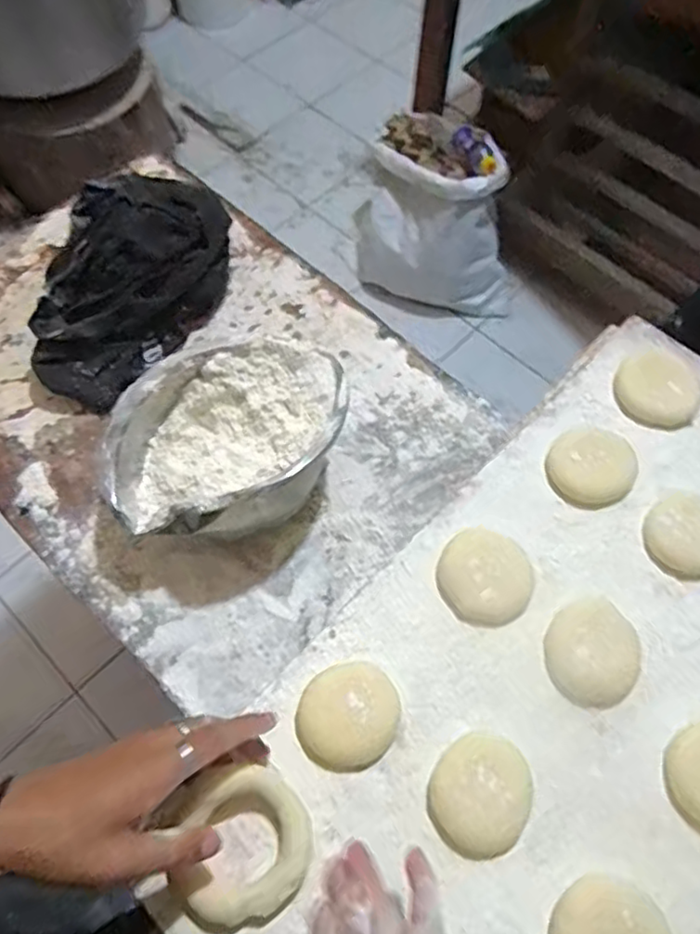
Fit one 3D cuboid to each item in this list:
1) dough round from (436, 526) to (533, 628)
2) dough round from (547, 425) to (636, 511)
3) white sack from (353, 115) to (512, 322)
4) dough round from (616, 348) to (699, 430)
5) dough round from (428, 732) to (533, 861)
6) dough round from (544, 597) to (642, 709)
[{"bbox_3d":[0.096,0.078,0.474,0.062,0.016,0.066,0,64,0],"label":"dough round"},{"bbox_3d":[0.186,0.000,0.517,0.063,0.019,0.062,0,64,0],"label":"dough round"},{"bbox_3d":[0.191,-0.613,1.603,0.301,0.377,0.417,-11,64,-6],"label":"white sack"},{"bbox_3d":[0.254,-0.064,0.551,0.063,0.018,0.065,0,64,0],"label":"dough round"},{"bbox_3d":[0.081,0.201,0.412,0.058,0.016,0.068,30,67,14],"label":"dough round"},{"bbox_3d":[0.162,0.126,0.451,0.062,0.019,0.064,0,64,0],"label":"dough round"}]

